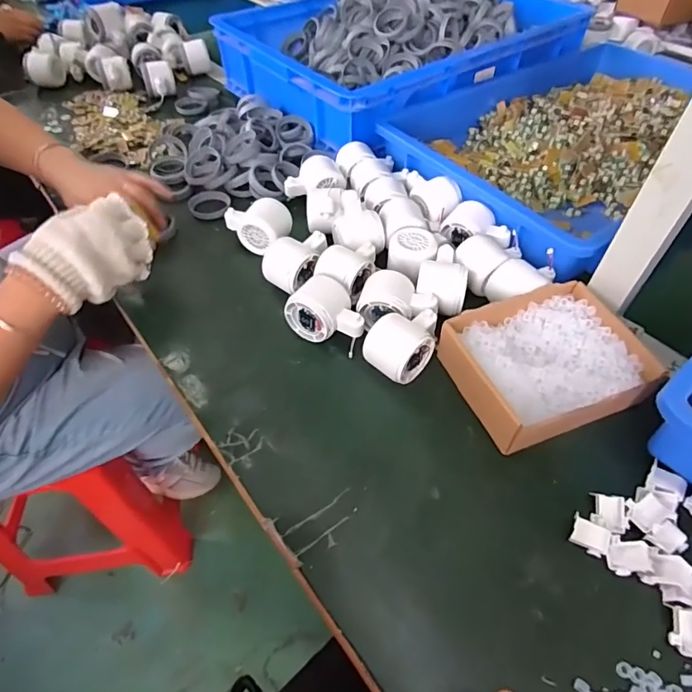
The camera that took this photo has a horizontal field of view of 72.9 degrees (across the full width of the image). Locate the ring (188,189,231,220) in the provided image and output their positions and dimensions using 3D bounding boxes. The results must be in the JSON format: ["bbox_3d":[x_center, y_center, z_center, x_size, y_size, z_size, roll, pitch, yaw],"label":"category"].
[{"bbox_3d":[-0.200,-0.207,0.679,0.061,0.012,0.060,-2,53,3],"label":"ring"}]

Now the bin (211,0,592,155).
[{"bbox_3d":[0.106,-0.572,0.865,0.557,0.122,0.392,-31,57,-23],"label":"bin"}]

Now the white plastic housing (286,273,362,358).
[{"bbox_3d":[-0.015,-0.034,0.514,0.085,0.052,0.062,24,55,19],"label":"white plastic housing"}]

